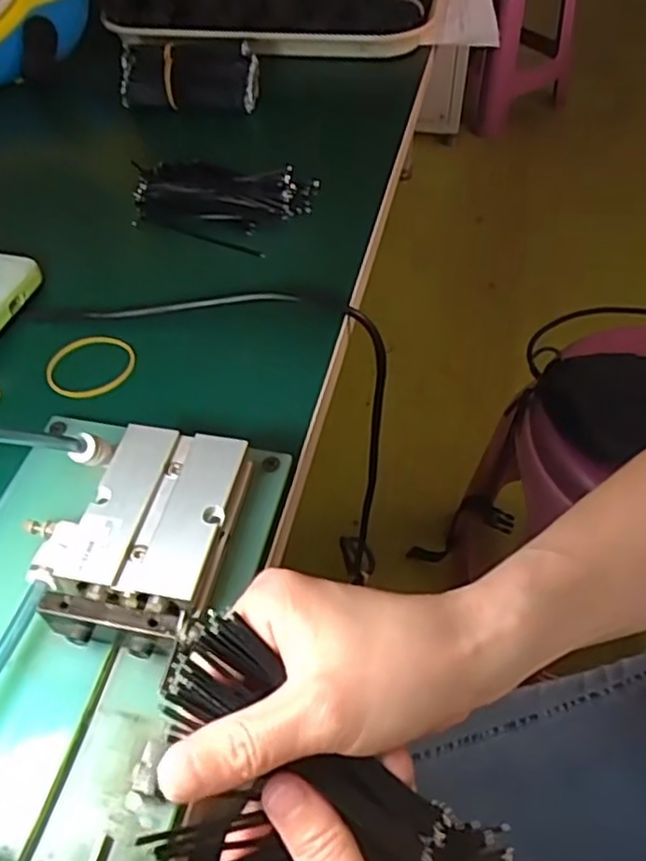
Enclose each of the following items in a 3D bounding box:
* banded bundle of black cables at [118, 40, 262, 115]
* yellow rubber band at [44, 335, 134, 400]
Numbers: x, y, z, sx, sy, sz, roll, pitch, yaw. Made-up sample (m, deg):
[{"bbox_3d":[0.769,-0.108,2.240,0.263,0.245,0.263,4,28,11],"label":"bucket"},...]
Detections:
[{"bbox_3d":[-0.105,-0.283,0.543,0.110,0.032,0.062,3,51,3],"label":"banded bundle of black cables"},{"bbox_3d":[-0.123,-0.035,0.365,0.046,0.005,0.041,-15,53,-11],"label":"yellow rubber band"}]

